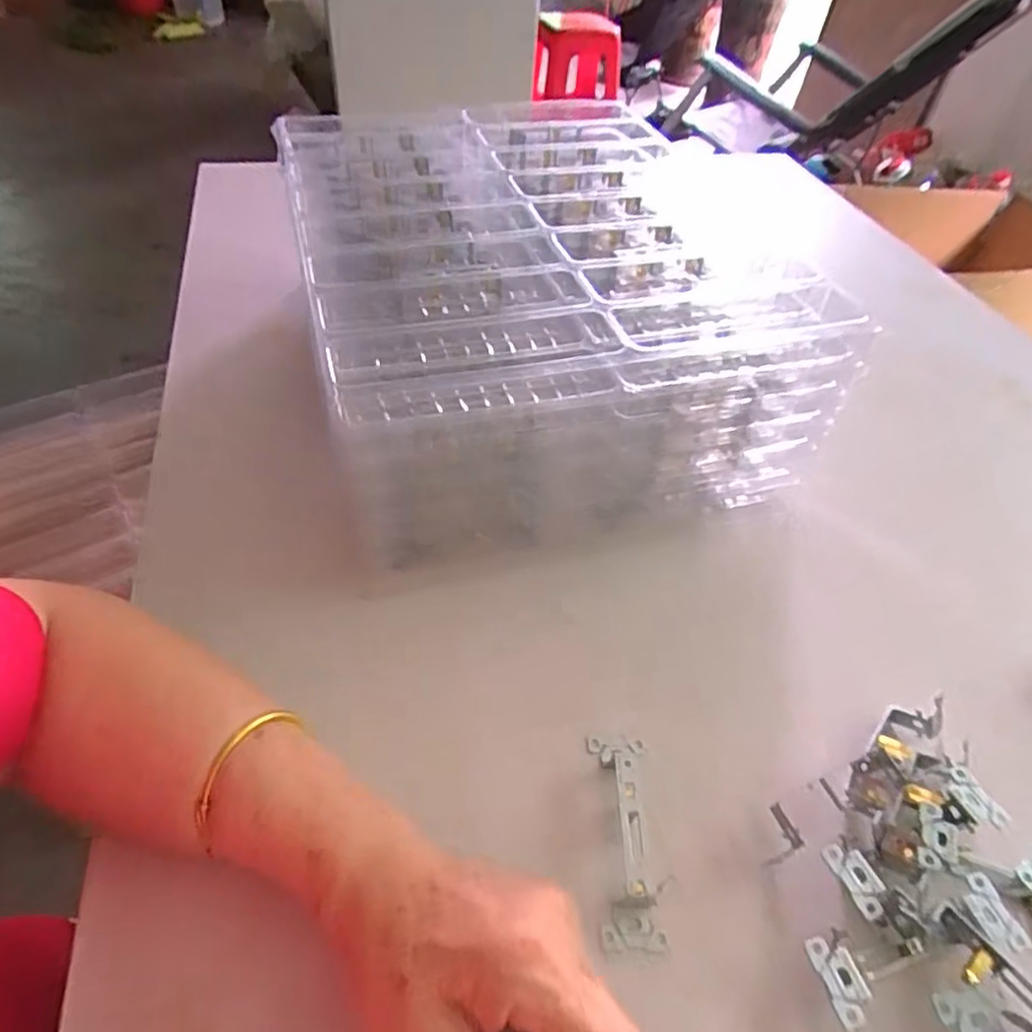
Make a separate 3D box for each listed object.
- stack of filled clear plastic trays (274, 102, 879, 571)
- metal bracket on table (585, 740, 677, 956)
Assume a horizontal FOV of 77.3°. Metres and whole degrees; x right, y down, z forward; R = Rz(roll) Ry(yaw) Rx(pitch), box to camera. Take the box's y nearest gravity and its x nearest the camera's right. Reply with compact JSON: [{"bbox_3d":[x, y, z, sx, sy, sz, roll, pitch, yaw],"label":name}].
[{"bbox_3d":[0.007,-0.179,0.543,0.335,0.159,0.409,-11,50,-14],"label":"stack of filled clear plastic trays"},{"bbox_3d":[0.059,0.162,0.335,0.031,0.024,0.102,2,48,-2],"label":"metal bracket on table"}]

